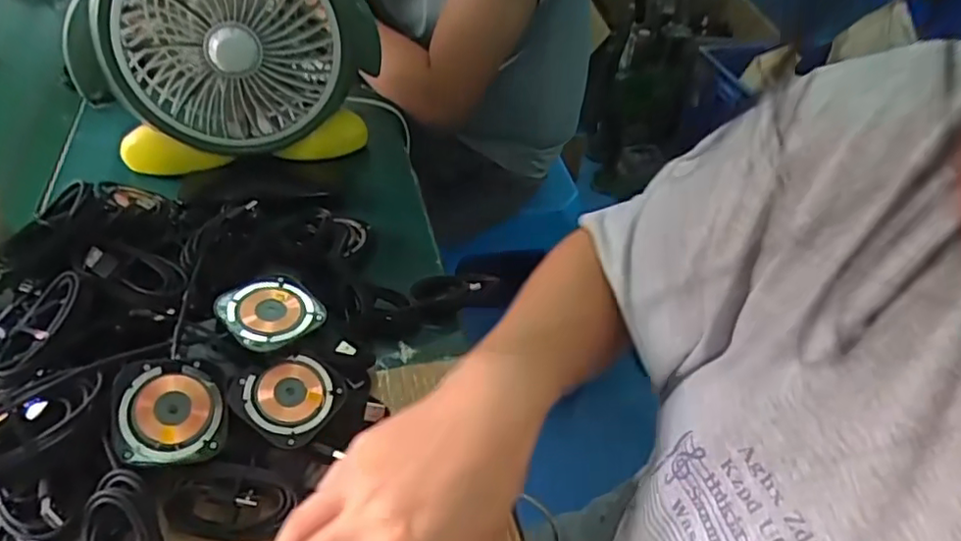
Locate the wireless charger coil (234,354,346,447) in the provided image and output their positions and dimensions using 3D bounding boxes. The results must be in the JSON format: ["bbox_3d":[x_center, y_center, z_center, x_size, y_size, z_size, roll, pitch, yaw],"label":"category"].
[{"bbox_3d":[-0.121,0.078,0.396,0.057,0.013,0.056,10,54,-14],"label":"wireless charger coil"}]

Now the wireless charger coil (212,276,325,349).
[{"bbox_3d":[-0.142,0.026,0.417,0.062,0.010,0.059,9,45,-10],"label":"wireless charger coil"}]

